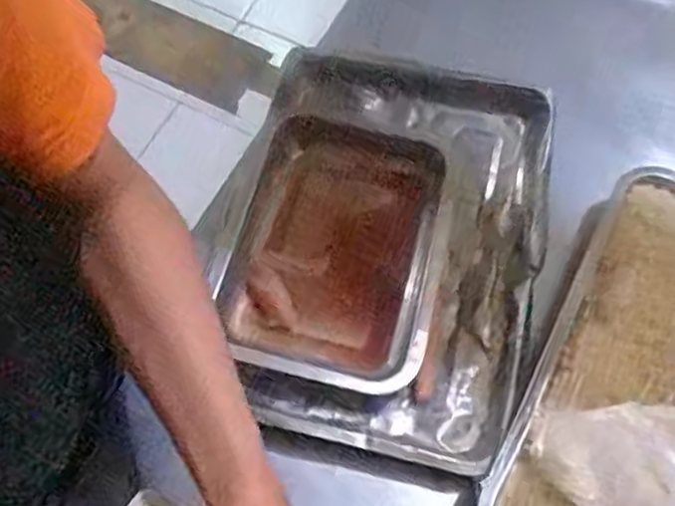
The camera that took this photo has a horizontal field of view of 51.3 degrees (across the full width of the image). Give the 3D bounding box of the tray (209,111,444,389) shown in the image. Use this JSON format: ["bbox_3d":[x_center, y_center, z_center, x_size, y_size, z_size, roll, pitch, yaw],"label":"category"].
[{"bbox_3d":[0.001,-0.012,0.641,0.187,0.040,0.264,13,66,6],"label":"tray"}]

